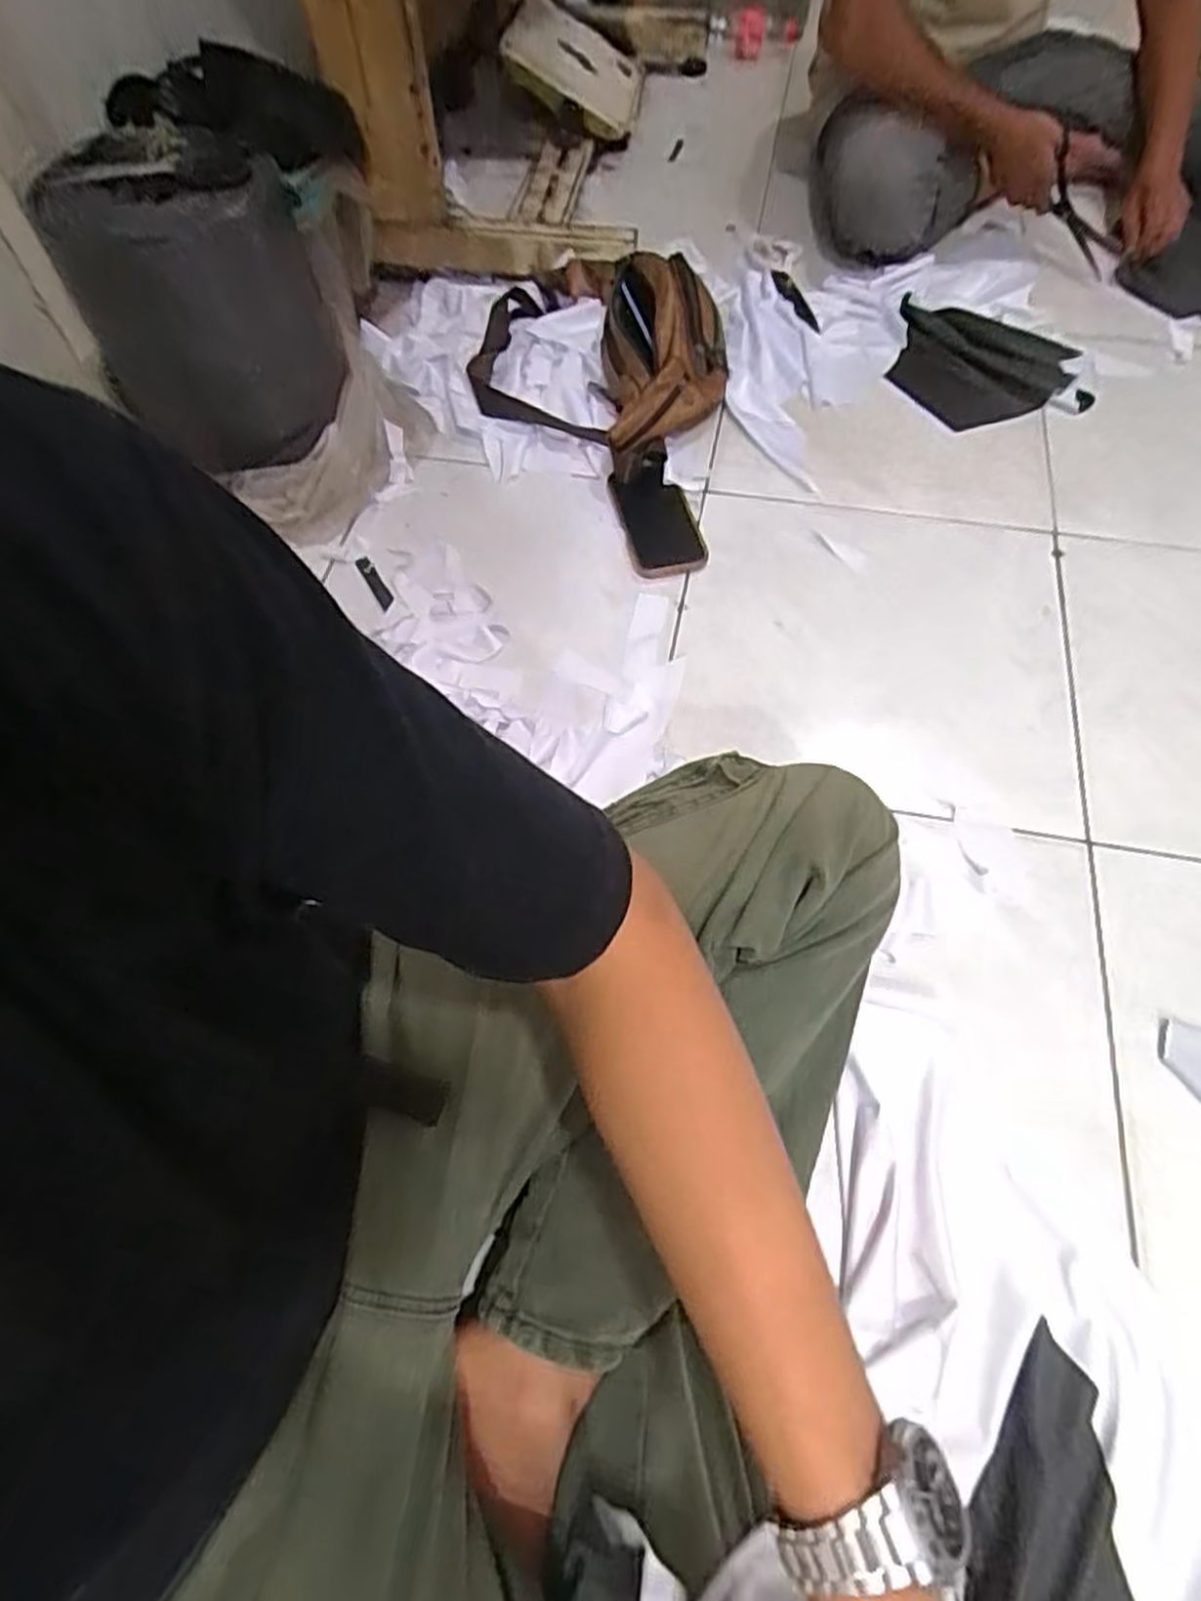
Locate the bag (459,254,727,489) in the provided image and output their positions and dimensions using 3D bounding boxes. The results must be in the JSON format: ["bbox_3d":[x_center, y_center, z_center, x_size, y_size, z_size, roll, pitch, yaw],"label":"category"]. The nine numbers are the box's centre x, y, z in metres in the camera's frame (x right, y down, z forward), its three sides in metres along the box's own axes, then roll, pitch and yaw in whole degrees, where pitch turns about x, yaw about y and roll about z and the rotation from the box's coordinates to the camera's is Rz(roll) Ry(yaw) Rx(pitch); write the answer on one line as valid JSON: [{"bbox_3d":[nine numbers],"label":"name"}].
[{"bbox_3d":[-0.008,-0.574,0.990,0.338,0.136,0.320,13,62,9],"label":"bag"}]

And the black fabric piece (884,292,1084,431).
[{"bbox_3d":[0.473,-0.554,1.002,0.218,0.030,0.191,26,65,16],"label":"black fabric piece"}]

